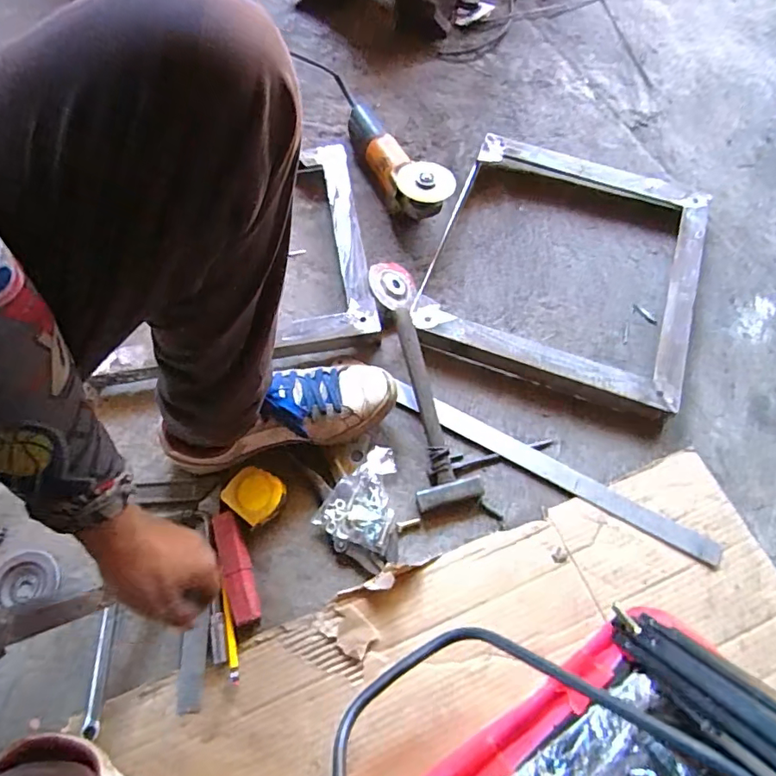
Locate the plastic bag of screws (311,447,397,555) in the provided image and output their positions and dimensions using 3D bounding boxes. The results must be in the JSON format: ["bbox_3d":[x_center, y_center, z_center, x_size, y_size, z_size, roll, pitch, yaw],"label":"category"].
[{"bbox_3d":[-0.027,0.130,0.610,0.091,0.039,0.110,20,66,10],"label":"plastic bag of screws"}]

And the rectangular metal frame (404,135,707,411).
[{"bbox_3d":[0.264,-0.187,0.761,0.367,0.052,0.392,19,66,10],"label":"rectangular metal frame"}]

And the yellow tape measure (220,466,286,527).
[{"bbox_3d":[-0.157,0.125,0.605,0.061,0.024,0.057,36,70,16],"label":"yellow tape measure"}]

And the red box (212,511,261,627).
[{"bbox_3d":[-0.172,0.203,0.583,0.031,0.025,0.121,-17,66,-7],"label":"red box"}]

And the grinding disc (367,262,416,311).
[{"bbox_3d":[0.007,-0.147,0.733,0.075,0.012,0.076,10,67,-25],"label":"grinding disc"}]

